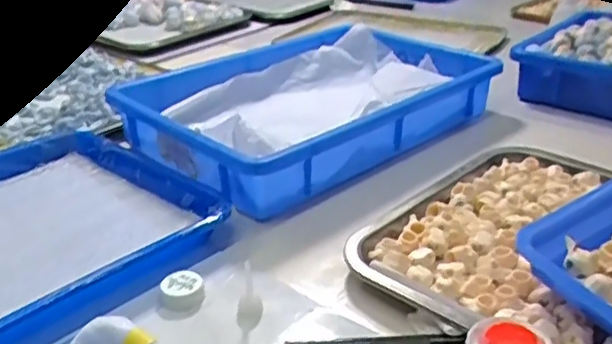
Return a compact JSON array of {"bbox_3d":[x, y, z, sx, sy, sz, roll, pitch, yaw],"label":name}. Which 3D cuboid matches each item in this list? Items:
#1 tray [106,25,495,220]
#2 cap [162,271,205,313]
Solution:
[{"bbox_3d":[0.002,-0.078,0.674,0.343,0.058,0.245,-25,36,-38],"label":"tray"},{"bbox_3d":[-0.084,0.081,0.438,0.028,0.013,0.027,-1,28,1],"label":"cap"}]

